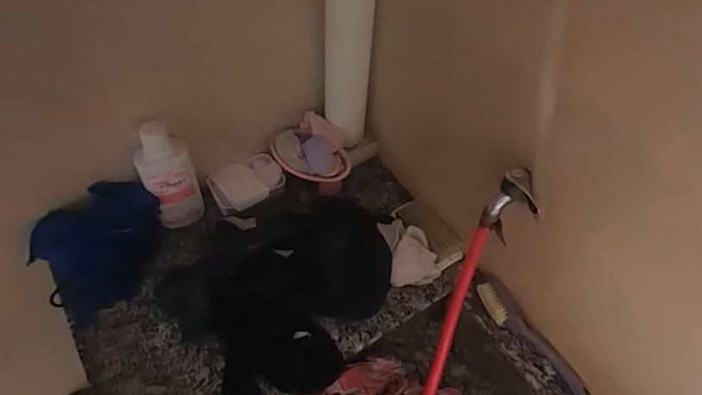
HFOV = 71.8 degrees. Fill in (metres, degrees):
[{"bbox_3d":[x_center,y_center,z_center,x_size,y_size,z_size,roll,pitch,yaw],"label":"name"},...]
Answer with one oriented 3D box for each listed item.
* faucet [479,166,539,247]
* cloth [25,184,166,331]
[{"bbox_3d":[0.206,0.010,0.612,0.055,0.092,0.047,36,60,23],"label":"faucet"},{"bbox_3d":[-0.379,0.072,0.748,0.125,0.122,0.191,31,58,20],"label":"cloth"}]

